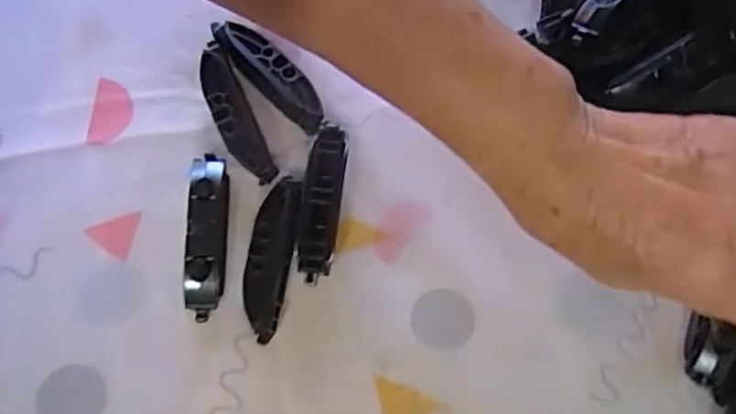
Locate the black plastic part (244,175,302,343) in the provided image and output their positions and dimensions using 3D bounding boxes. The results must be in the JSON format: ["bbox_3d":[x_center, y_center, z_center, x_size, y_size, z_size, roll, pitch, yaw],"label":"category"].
[{"bbox_3d":[-0.048,0.026,0.326,0.020,0.018,0.078,9,74,1],"label":"black plastic part"}]

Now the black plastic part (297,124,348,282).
[{"bbox_3d":[-0.023,-0.001,0.333,0.019,0.017,0.079,7,74,0],"label":"black plastic part"}]

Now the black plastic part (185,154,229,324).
[{"bbox_3d":[-0.080,0.013,0.325,0.022,0.019,0.080,0,74,-2],"label":"black plastic part"}]

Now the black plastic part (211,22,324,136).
[{"bbox_3d":[-0.050,-0.071,0.351,0.078,0.013,0.023,42,77,10],"label":"black plastic part"}]

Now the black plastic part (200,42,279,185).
[{"bbox_3d":[-0.070,-0.047,0.344,0.019,0.015,0.079,-23,76,-8],"label":"black plastic part"}]

